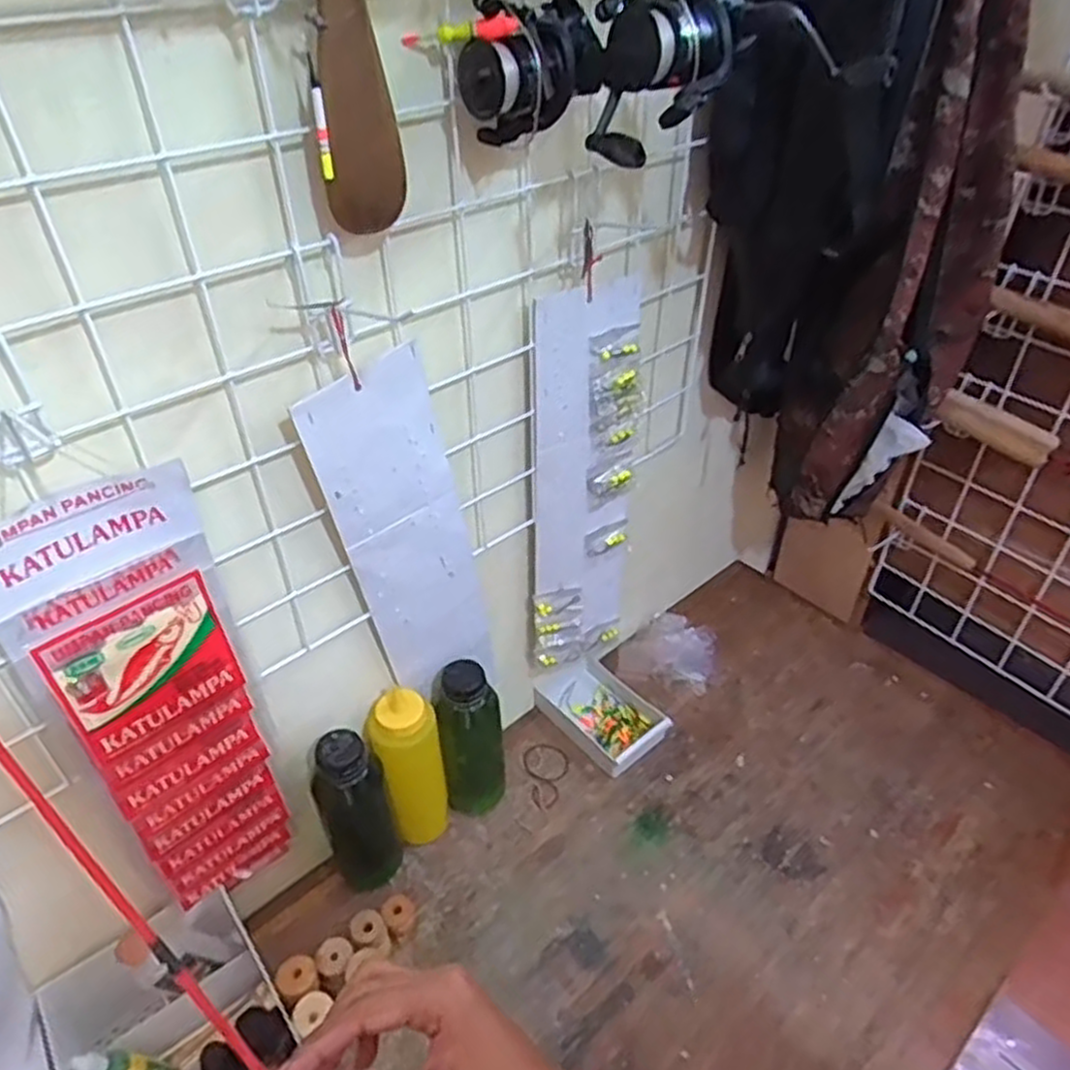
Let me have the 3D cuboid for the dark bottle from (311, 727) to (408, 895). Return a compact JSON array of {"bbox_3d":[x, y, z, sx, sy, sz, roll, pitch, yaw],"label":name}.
[{"bbox_3d":[-0.162,0.256,0.703,0.067,0.194,0.058,-21,44,-21],"label":"dark bottle"}]

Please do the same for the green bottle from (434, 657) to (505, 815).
[{"bbox_3d":[-0.063,0.200,0.765,0.060,0.188,0.066,-6,41,-5],"label":"green bottle"}]

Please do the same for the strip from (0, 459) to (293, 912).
[{"bbox_3d":[-0.245,0.132,0.532,0.028,0.384,0.115,30,49,31],"label":"strip"}]

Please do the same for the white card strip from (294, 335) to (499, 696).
[{"bbox_3d":[-0.095,0.021,0.621,0.098,0.357,0.009,-32,49,-22],"label":"white card strip"}]

